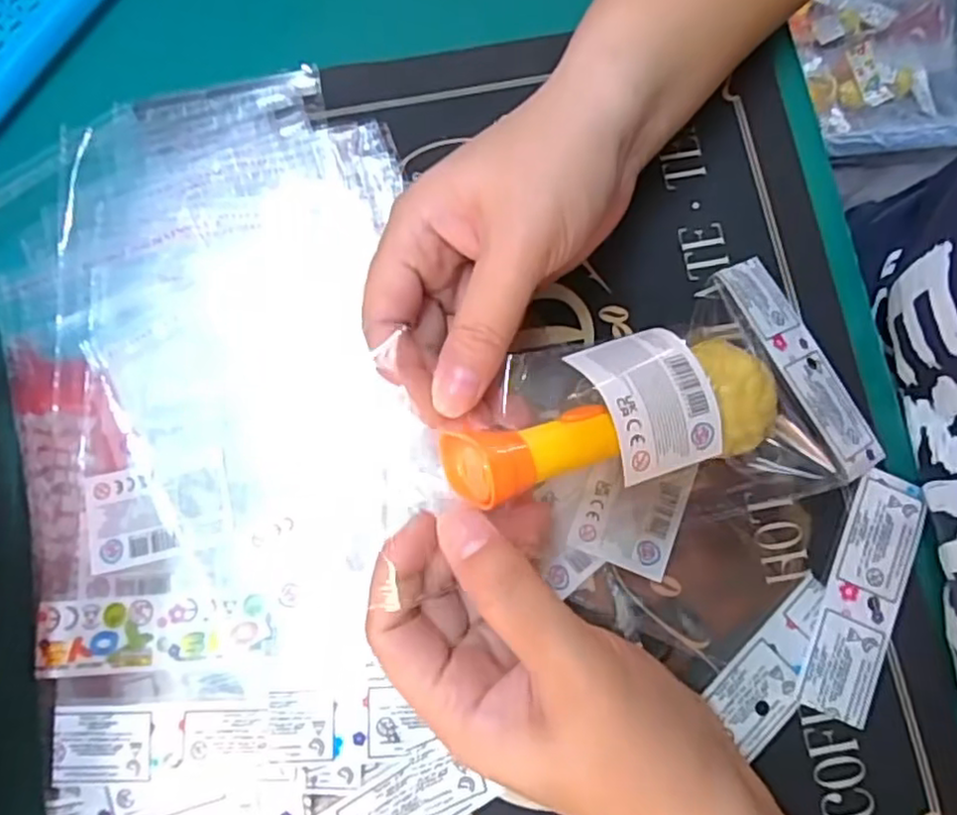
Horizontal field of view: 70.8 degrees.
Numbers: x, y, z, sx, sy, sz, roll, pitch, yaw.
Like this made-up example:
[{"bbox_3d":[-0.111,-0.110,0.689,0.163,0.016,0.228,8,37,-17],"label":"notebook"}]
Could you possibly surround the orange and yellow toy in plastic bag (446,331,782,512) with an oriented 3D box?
[{"bbox_3d":[0.046,0.002,0.231,0.114,0.028,0.049,-17,79,-10],"label":"orange and yellow toy in plastic bag"}]

